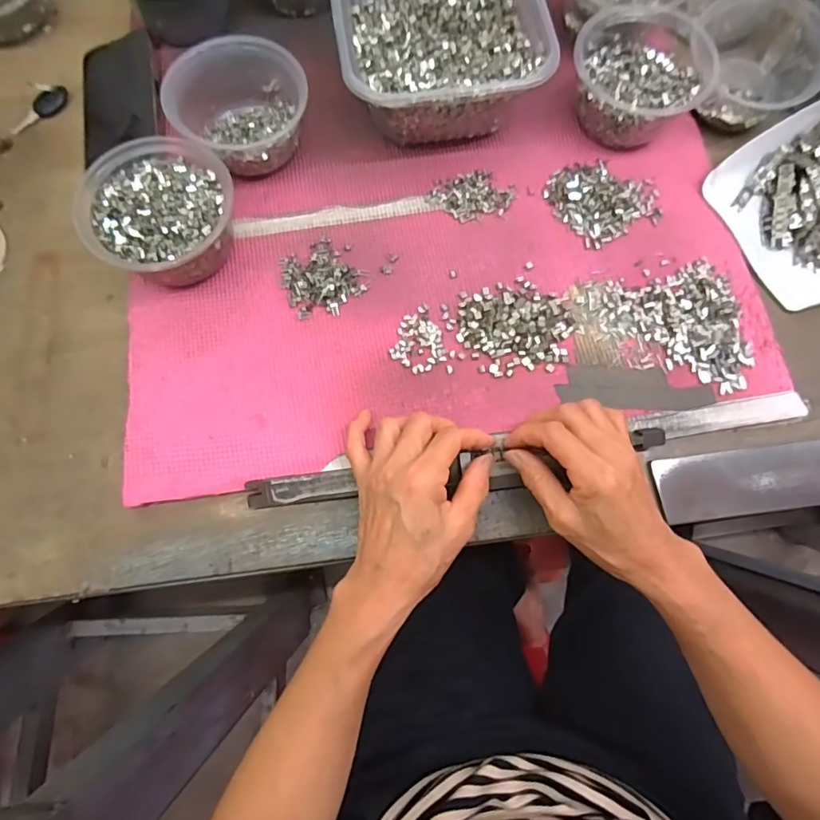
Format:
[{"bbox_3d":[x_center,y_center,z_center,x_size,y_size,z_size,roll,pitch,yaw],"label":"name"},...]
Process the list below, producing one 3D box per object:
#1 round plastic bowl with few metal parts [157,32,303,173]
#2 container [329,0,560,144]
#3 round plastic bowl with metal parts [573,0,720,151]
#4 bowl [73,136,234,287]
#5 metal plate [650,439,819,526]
[{"bbox_3d":[-0.142,-0.254,0.433,0.111,0.070,0.091,-39,79,-9],"label":"round plastic bowl with few metal parts"},{"bbox_3d":[0.023,-0.329,0.450,0.169,0.076,0.174,-7,76,-2],"label":"container"},{"bbox_3d":[0.200,-0.294,0.447,0.113,0.061,0.115,0,76,0],"label":"round plastic bowl with metal parts"},{"bbox_3d":[-0.196,-0.157,0.410,0.111,0.059,0.109,0,76,0],"label":"bowl"},{"bbox_3d":[0.313,0.048,0.388,0.240,0.008,0.049,-7,76,-2],"label":"metal plate"}]

